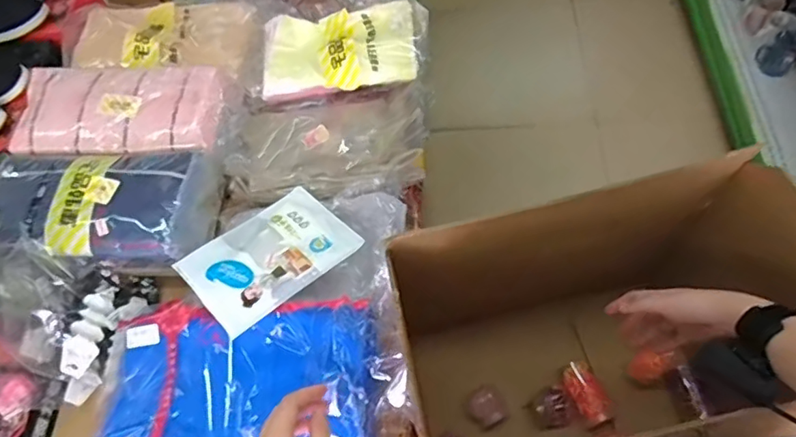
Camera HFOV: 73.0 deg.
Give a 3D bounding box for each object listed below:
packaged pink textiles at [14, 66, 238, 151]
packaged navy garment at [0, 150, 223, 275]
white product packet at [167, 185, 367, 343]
[{"bbox_3d":[-0.484,-0.194,0.926,0.364,0.044,0.161,2,61,7],"label":"packaged pink textiles"},{"bbox_3d":[-0.483,-0.021,0.855,0.347,0.099,0.186,3,61,8],"label":"packaged navy garment"},{"bbox_3d":[-0.187,0.052,0.790,0.228,0.015,0.166,-34,54,-27],"label":"white product packet"}]

